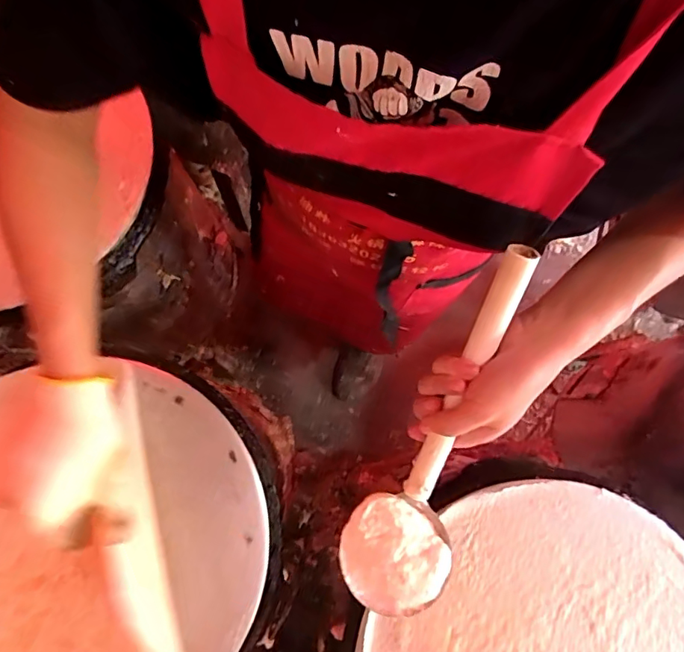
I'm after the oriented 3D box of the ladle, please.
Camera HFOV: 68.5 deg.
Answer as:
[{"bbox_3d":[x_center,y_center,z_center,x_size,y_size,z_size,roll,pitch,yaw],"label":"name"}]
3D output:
[{"bbox_3d":[0.079,0.092,0.379,0.089,0.060,0.315,19,118,4],"label":"ladle"}]

